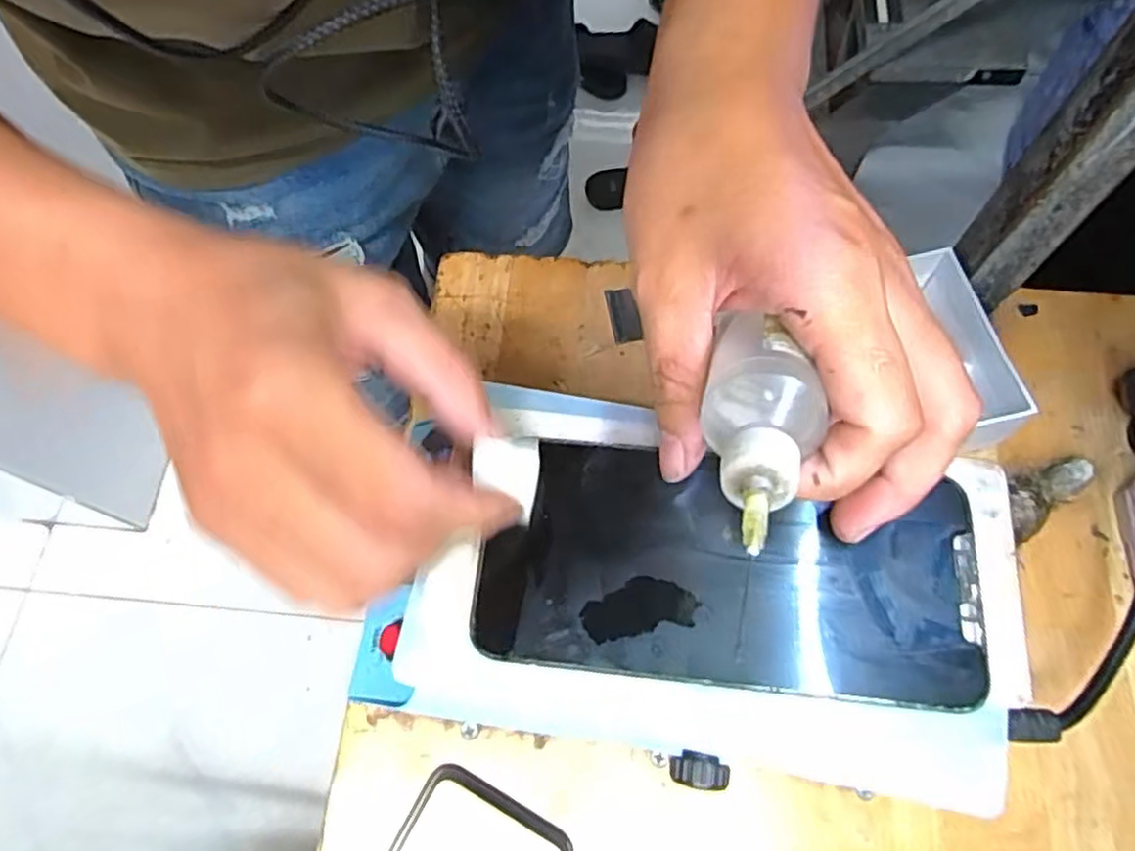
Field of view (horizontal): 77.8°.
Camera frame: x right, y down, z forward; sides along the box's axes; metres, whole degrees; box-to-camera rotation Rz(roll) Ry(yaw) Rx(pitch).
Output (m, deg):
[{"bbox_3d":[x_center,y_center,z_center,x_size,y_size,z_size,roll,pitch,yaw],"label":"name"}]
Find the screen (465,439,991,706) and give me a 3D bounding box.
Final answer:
[{"bbox_3d":[0.050,0.045,0.226,0.153,0.008,0.072,5,67,5],"label":"screen"}]

